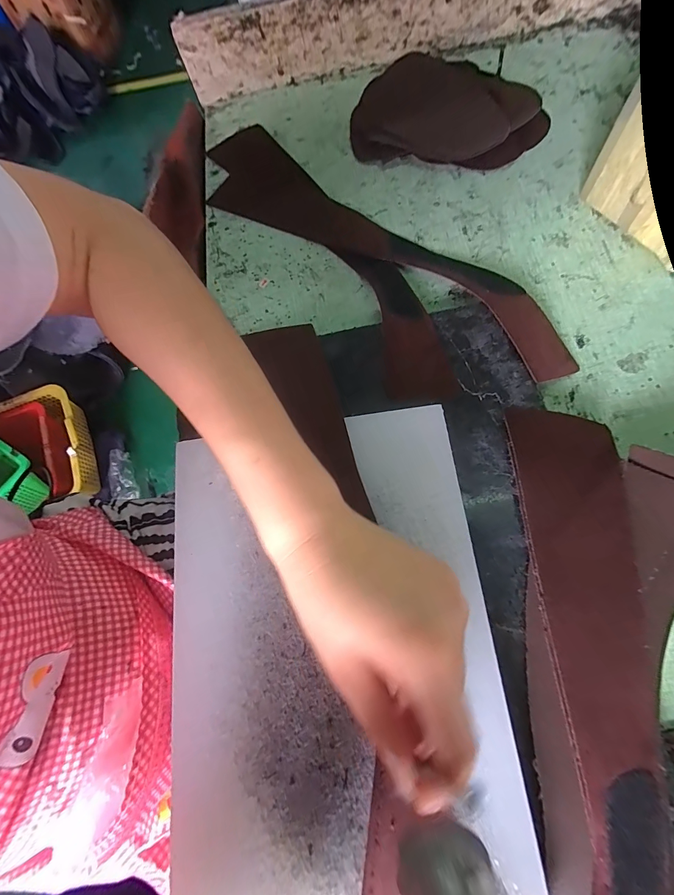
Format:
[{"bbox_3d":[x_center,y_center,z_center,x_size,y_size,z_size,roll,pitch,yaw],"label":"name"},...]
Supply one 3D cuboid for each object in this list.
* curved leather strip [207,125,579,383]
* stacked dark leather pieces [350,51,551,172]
[{"bbox_3d":[0.023,-0.208,0.349,0.455,0.024,0.094,41,82,15],"label":"curved leather strip"},{"bbox_3d":[0.122,-0.372,0.392,0.197,0.031,0.147,10,73,6],"label":"stacked dark leather pieces"}]

